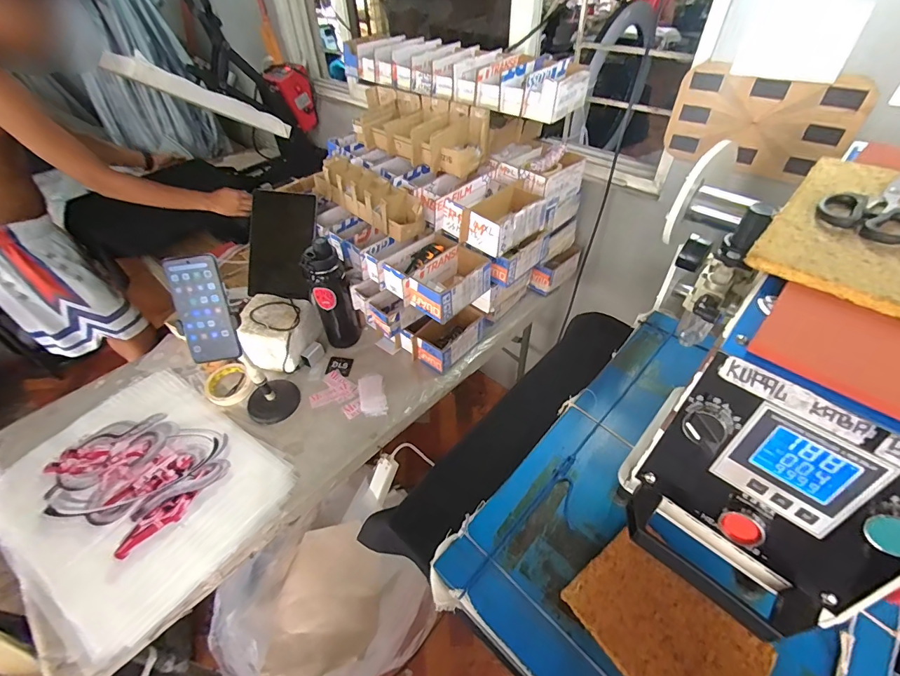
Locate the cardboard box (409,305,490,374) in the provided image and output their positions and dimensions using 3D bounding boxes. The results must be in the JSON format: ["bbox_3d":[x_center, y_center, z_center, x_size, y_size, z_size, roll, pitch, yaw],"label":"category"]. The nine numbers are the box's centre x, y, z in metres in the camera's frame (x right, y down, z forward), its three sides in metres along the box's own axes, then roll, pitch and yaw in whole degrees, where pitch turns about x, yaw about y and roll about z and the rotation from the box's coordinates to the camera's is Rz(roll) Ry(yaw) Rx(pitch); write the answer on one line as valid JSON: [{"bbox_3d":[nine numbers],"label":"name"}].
[{"bbox_3d":[0.005,-0.009,0.964,0.098,0.082,0.189,31,54,28],"label":"cardboard box"}]

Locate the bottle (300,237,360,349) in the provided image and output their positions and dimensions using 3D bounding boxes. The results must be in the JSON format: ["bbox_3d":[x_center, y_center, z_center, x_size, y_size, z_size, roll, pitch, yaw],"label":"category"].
[{"bbox_3d":[-0.269,-0.094,0.923,0.082,0.272,0.073,-18,48,-14],"label":"bottle"}]

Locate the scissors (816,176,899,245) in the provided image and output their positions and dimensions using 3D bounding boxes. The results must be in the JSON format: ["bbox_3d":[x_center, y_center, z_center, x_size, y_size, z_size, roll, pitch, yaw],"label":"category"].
[{"bbox_3d":[0.396,-0.126,0.366,0.154,0.011,0.067,-30,52,-24],"label":"scissors"}]

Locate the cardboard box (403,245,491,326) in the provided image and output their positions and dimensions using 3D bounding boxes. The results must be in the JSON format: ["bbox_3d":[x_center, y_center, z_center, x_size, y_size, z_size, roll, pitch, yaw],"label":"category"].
[{"bbox_3d":[0.005,-0.114,0.836,0.100,0.070,0.180,31,54,28],"label":"cardboard box"}]

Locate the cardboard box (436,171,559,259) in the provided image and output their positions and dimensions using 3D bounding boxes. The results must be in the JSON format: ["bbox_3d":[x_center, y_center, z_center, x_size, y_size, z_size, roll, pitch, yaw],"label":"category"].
[{"bbox_3d":[0.116,-0.281,0.884,0.164,0.072,0.250,35,56,31],"label":"cardboard box"}]

